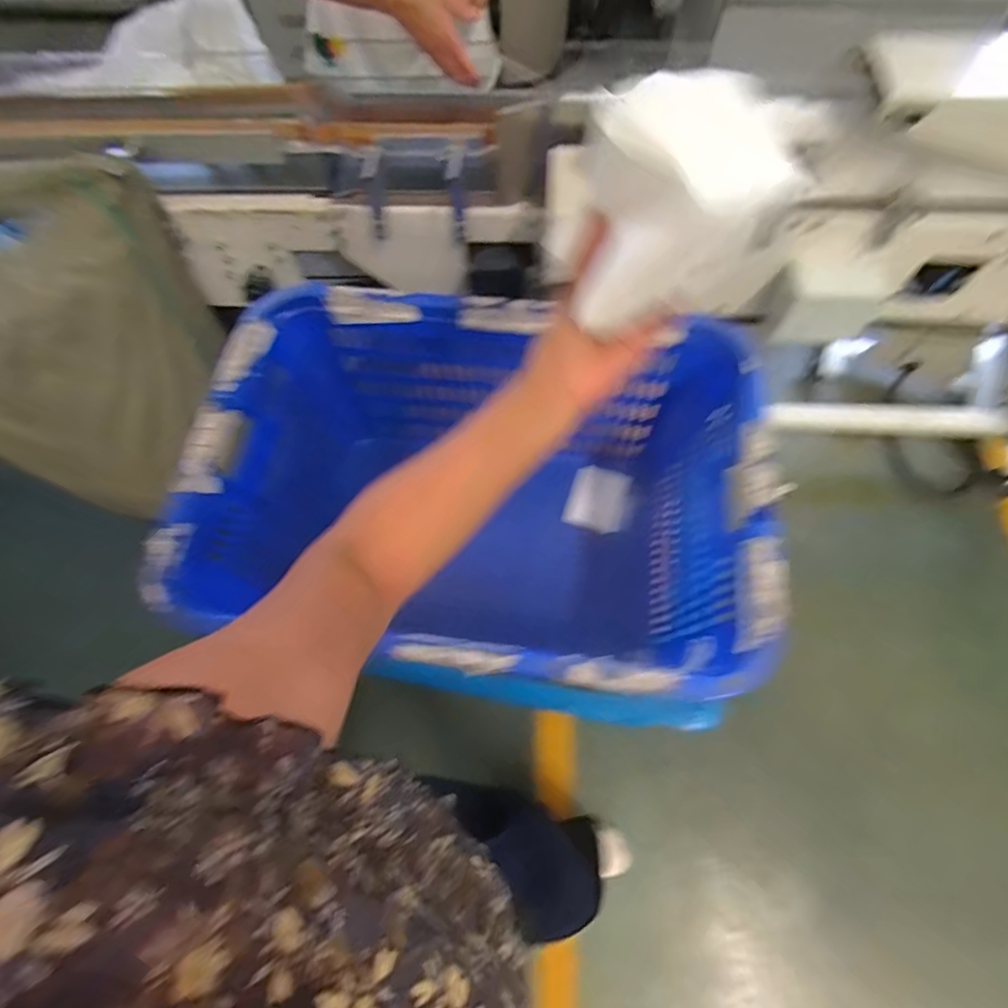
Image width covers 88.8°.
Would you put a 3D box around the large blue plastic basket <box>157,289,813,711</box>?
[{"bbox_3d":[-0.034,0.013,0.808,0.700,0.402,0.502,7,66,2],"label":"large blue plastic basket"}]

